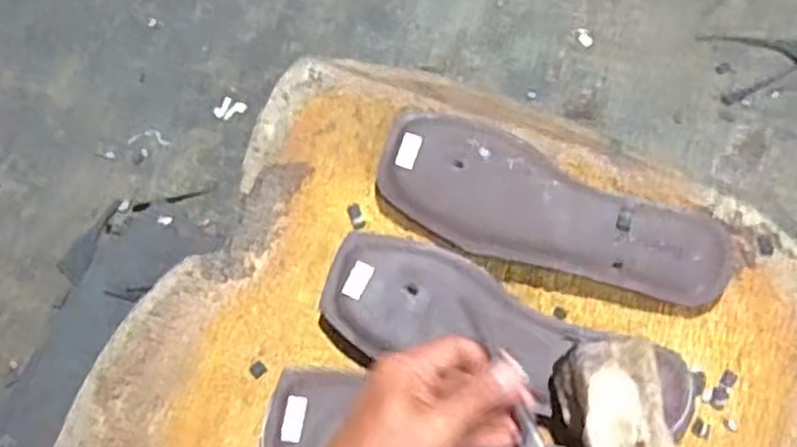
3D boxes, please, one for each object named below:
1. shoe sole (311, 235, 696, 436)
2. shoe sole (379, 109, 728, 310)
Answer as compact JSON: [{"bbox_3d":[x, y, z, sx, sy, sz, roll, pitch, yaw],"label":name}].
[{"bbox_3d":[0.072,0.072,0.478,0.251,0.020,0.077,16,65,9],"label":"shoe sole"},{"bbox_3d":[0.105,-0.005,0.505,0.249,0.009,0.083,24,98,9],"label":"shoe sole"}]

